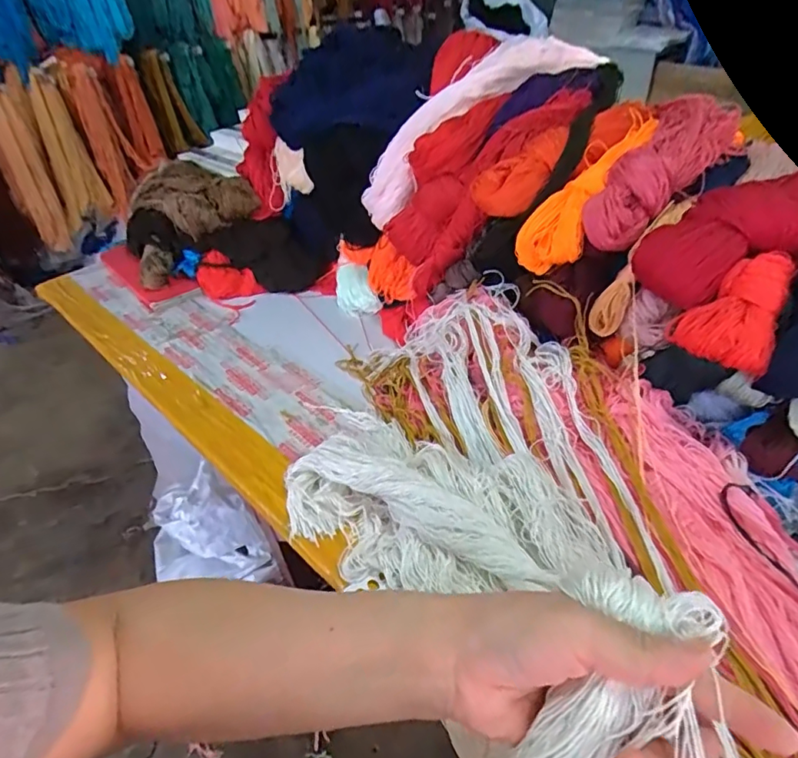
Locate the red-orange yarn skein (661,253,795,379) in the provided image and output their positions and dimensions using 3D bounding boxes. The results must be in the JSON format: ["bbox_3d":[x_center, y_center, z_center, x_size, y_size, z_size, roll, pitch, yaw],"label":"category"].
[{"bbox_3d":[0.320,-0.071,0.505,0.085,0.043,0.122,20,78,38],"label":"red-orange yarn skein"}]

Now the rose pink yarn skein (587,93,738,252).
[{"bbox_3d":[0.292,-0.242,0.589,0.102,0.059,0.270,28,64,35],"label":"rose pink yarn skein"}]

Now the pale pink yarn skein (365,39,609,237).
[{"bbox_3d":[0.125,-0.408,0.795,0.450,0.114,0.095,-41,47,-9],"label":"pale pink yarn skein"}]

